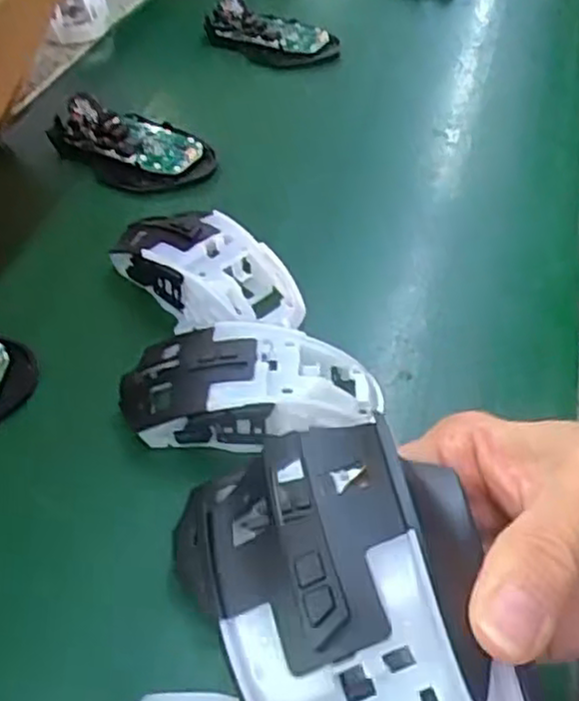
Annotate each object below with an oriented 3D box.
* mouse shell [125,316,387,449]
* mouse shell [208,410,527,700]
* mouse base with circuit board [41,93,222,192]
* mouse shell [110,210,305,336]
[{"bbox_3d":[-0.016,0.015,0.331,0.113,0.034,0.053,2,45,1],"label":"mouse shell"},{"bbox_3d":[0.017,0.071,0.185,0.068,0.046,0.107,-6,46,-7],"label":"mouse shell"},{"bbox_3d":[-0.106,-0.141,0.492,0.112,0.030,0.066,30,52,26],"label":"mouse base with circuit board"},{"bbox_3d":[-0.045,-0.046,0.390,0.062,0.034,0.102,-32,54,-28],"label":"mouse shell"}]

